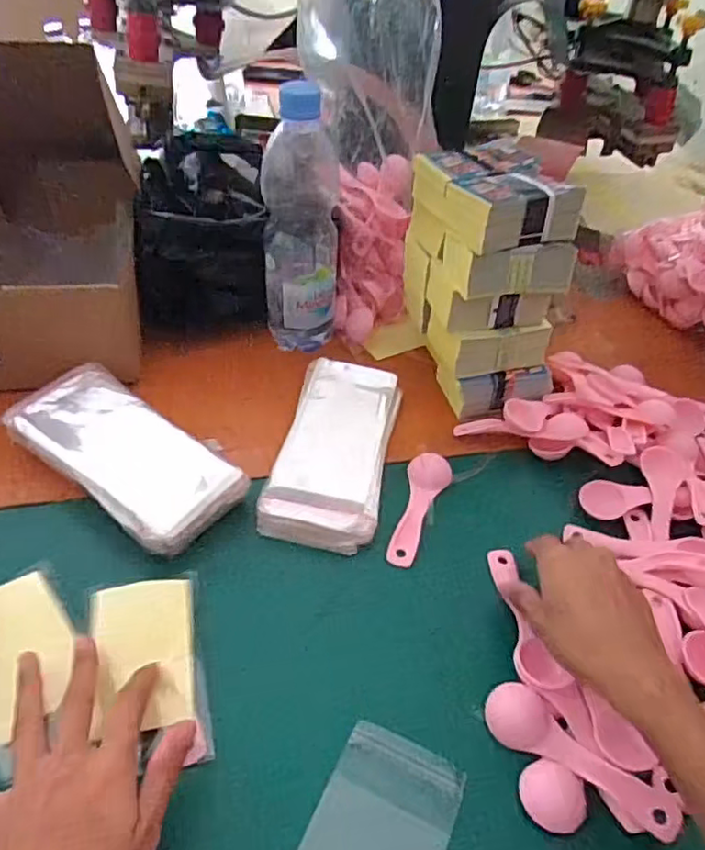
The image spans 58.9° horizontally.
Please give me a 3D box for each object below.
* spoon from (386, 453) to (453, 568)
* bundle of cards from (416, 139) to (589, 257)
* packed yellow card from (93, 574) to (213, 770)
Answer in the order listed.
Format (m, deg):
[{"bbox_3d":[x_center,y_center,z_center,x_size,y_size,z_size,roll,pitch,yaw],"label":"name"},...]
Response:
[{"bbox_3d":[0.055,0.064,0.492,0.035,0.012,0.104,14,44,6],"label":"spoon"},{"bbox_3d":[0.119,-0.197,0.533,0.097,0.052,0.138,-6,45,-14],"label":"bundle of cards"},{"bbox_3d":[-0.124,0.146,0.379,0.065,0.006,0.116,-4,49,-16],"label":"packed yellow card"}]

